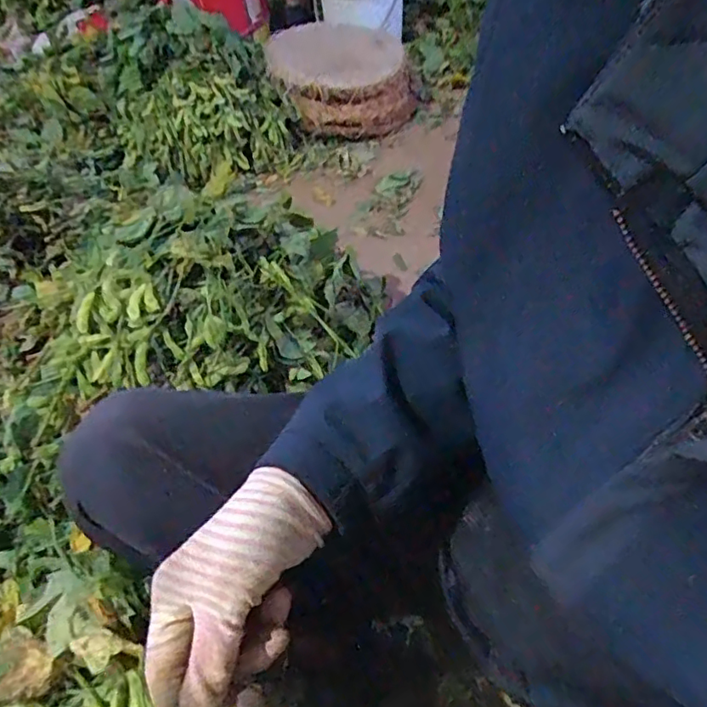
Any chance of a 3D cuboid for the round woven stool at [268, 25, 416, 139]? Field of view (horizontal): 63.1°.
[{"bbox_3d":[-0.031,-0.754,1.559,0.379,0.186,0.417,-2,50,5],"label":"round woven stool"}]

